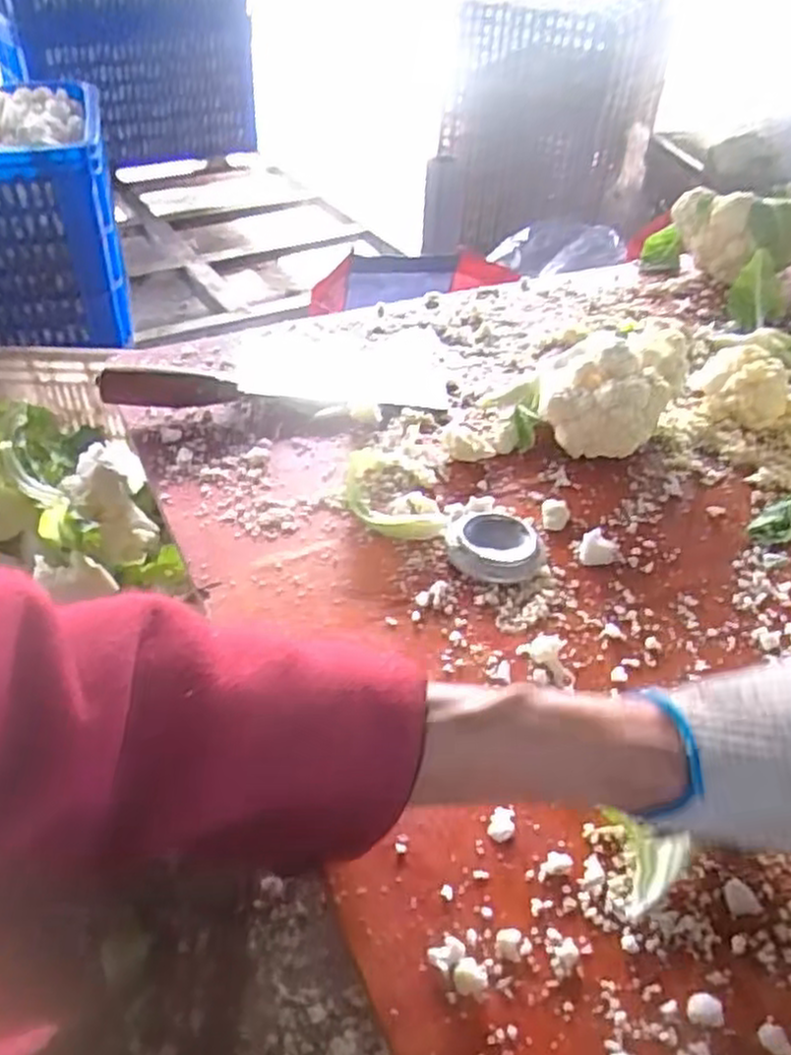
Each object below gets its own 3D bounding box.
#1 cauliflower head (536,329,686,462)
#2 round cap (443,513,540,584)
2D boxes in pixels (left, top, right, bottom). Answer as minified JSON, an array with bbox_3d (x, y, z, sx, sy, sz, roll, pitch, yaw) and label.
[{"bbox_3d":[0.157,-0.103,0.576,0.095,0.075,0.096,19,45,17],"label":"cauliflower head"},{"bbox_3d":[0.061,0.011,0.484,0.056,0.011,0.056,2,42,-1],"label":"round cap"}]

